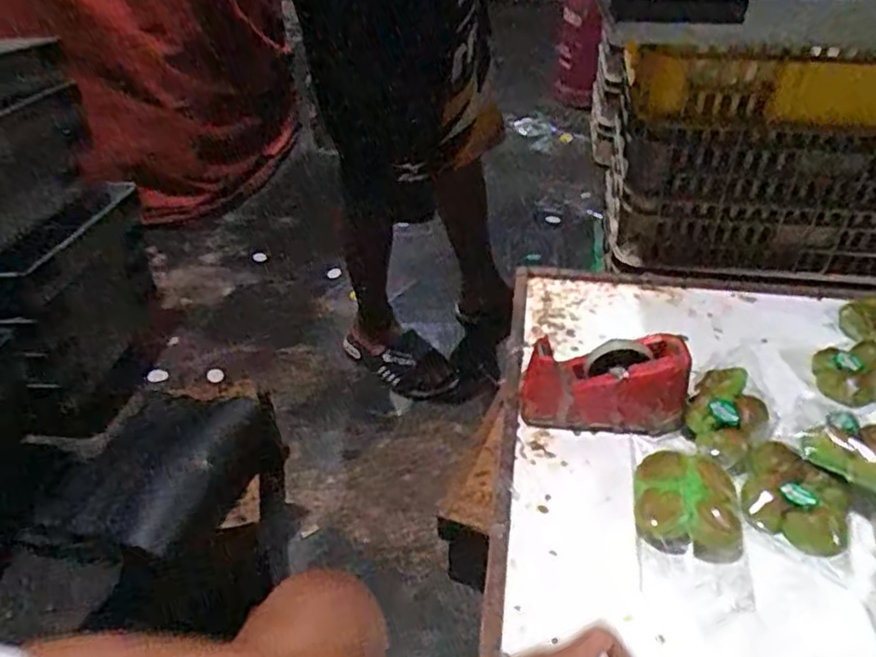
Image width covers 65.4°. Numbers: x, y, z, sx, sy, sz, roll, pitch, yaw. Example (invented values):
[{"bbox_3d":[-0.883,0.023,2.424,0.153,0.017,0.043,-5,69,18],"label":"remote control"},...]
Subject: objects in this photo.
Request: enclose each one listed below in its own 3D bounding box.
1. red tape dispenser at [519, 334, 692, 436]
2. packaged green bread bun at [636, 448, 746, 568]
[{"bbox_3d":[0.208,0.068,0.861,0.199,0.105,0.069,4,39,5],"label":"red tape dispenser"},{"bbox_3d":[0.275,0.191,0.753,0.109,0.046,0.123,5,39,6],"label":"packaged green bread bun"}]

